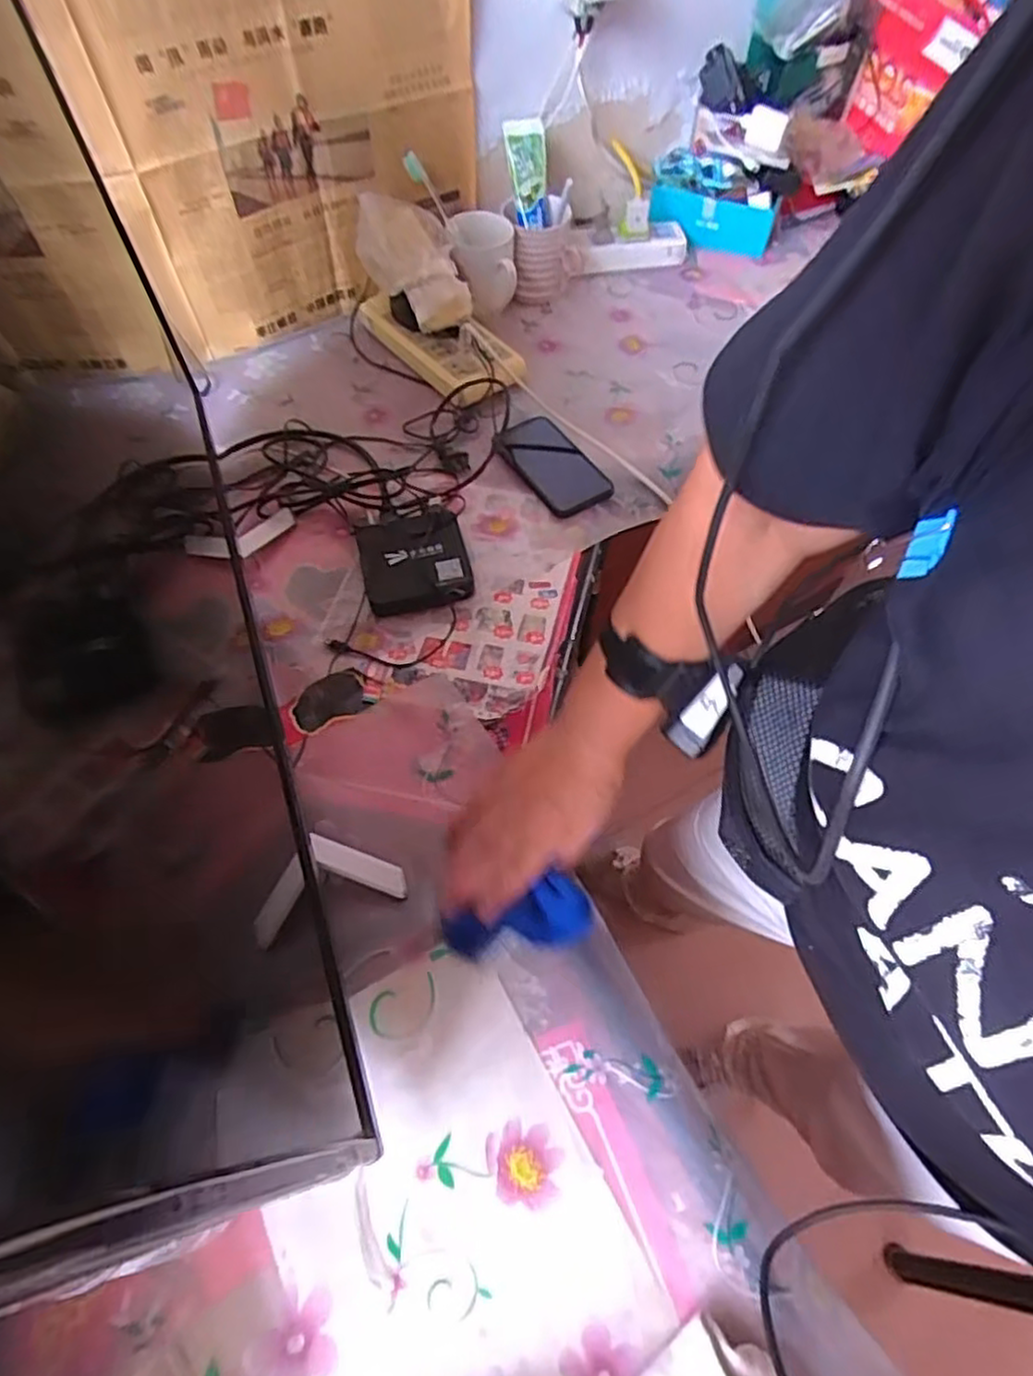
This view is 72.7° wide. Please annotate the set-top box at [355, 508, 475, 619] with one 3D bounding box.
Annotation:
[{"bbox_3d":[-0.098,-0.125,0.667,0.096,0.031,0.107,-13,60,-6],"label":"set-top box"}]

